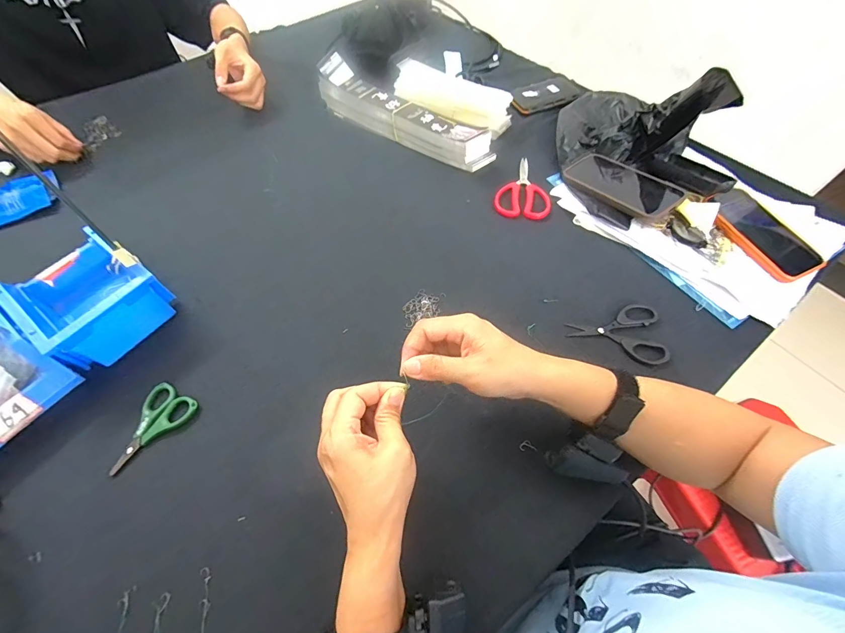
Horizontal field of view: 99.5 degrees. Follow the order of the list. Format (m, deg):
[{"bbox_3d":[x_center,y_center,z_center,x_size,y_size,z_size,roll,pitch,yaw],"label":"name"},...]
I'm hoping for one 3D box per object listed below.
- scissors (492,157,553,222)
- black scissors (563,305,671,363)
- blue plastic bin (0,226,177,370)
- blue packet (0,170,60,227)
[{"bbox_3d":[0.166,-0.206,0.574,0.083,0.012,0.135,14,61,11],"label":"scissors"},{"bbox_3d":[0.237,0.027,0.424,0.110,0.007,0.076,-14,60,-5],"label":"black scissors"},{"bbox_3d":[-0.412,-0.028,0.440,0.163,0.072,0.122,31,66,19],"label":"blue plastic bin"},{"bbox_3d":[-0.675,-0.191,0.588,0.134,0.022,0.083,-27,62,-12],"label":"blue packet"}]

